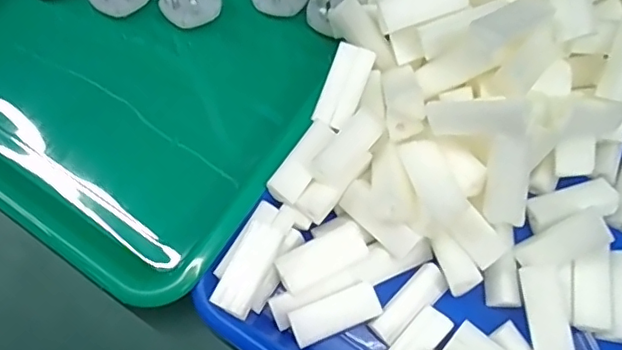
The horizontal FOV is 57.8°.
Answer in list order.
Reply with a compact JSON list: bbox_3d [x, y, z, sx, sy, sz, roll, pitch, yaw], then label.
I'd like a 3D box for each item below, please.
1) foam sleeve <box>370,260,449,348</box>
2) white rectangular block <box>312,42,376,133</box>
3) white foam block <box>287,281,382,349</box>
[{"bbox_3d":[0.050,0.066,0.287,0.017,0.007,0.046,43,73,15],"label":"foam sleeve"},{"bbox_3d":[0.018,-0.047,0.302,0.021,0.005,0.045,22,88,8],"label":"white rectangular block"},{"bbox_3d":[0.012,0.069,0.281,0.045,0.004,0.018,-21,69,-9],"label":"white foam block"}]

